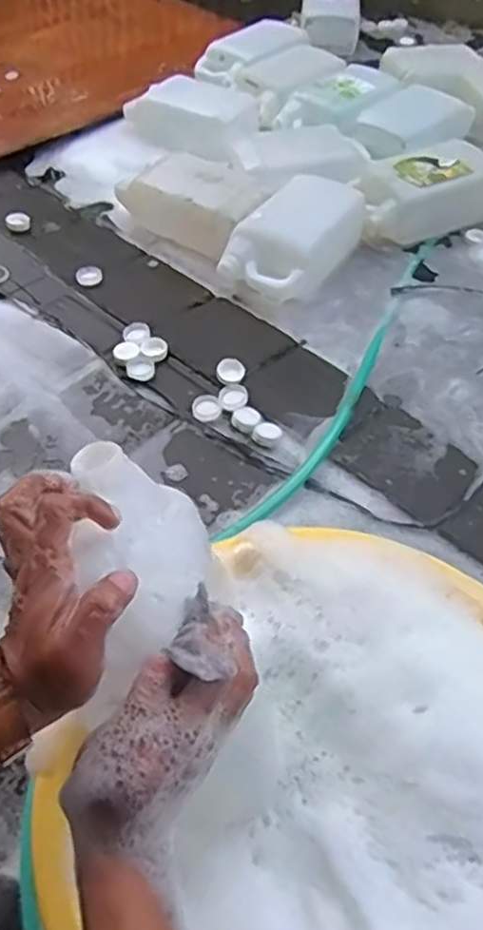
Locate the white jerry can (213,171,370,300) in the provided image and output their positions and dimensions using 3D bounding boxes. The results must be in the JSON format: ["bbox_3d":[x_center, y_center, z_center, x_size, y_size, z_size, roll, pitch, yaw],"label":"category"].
[{"bbox_3d":[0.114,-0.457,1.319,0.167,0.111,0.313,27,56,20],"label":"white jerry can"}]

